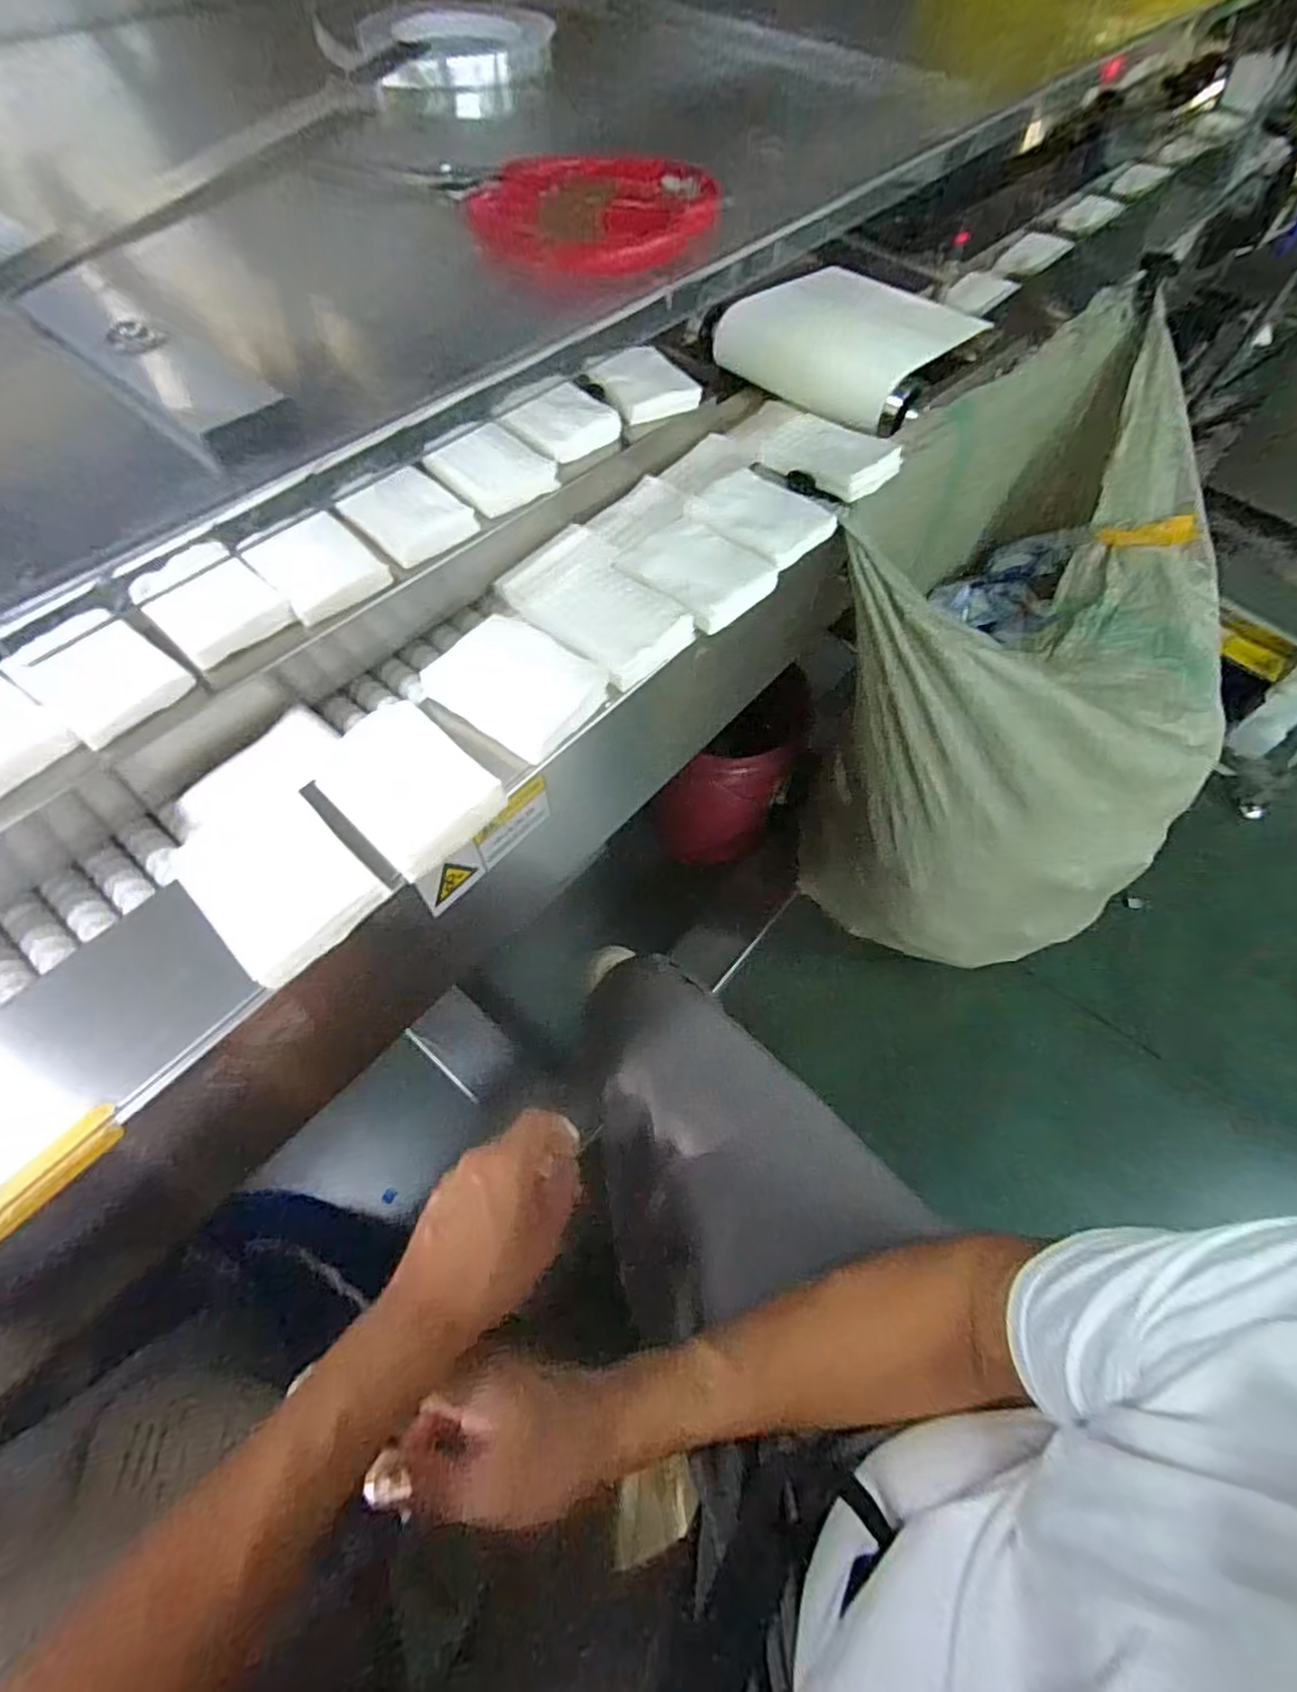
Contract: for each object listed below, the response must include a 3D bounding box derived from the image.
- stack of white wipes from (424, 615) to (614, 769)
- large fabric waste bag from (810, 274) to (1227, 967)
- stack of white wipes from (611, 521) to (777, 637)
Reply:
[{"bbox_3d":[-0.087,-0.107,0.448,0.102,0.020,0.075,33,64,16],"label":"stack of white wipes"},{"bbox_3d":[0.500,-0.242,0.966,0.487,0.687,0.577,18,61,8],"label":"large fabric waste bag"},{"bbox_3d":[0.035,-0.205,0.507,0.079,0.018,0.099,-40,68,-22],"label":"stack of white wipes"}]

